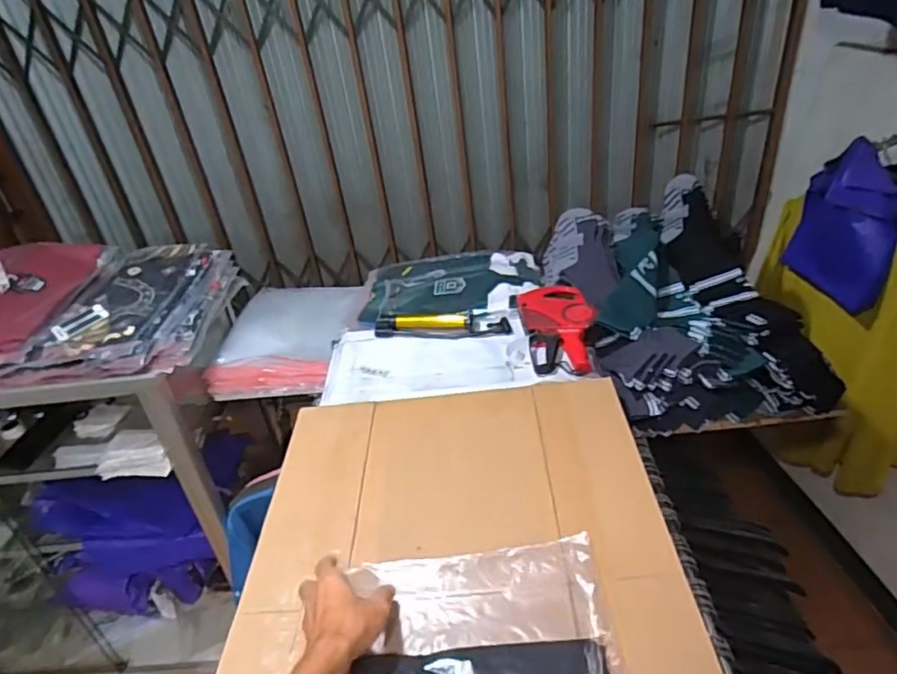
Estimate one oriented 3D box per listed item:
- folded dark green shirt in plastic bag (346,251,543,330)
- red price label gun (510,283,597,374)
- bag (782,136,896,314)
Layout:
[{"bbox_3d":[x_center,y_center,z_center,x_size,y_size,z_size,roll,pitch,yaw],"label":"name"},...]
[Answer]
[{"bbox_3d":[-0.002,-0.101,1.256,0.393,0.037,0.301,-5,33,4],"label":"folded dark green shirt in plastic bag"},{"bbox_3d":[0.193,-0.024,1.043,0.122,0.045,0.229,-8,33,-2],"label":"red price label gun"},{"bbox_3d":[0.875,-0.240,1.308,0.078,0.348,0.263,-17,44,-10],"label":"bag"}]

